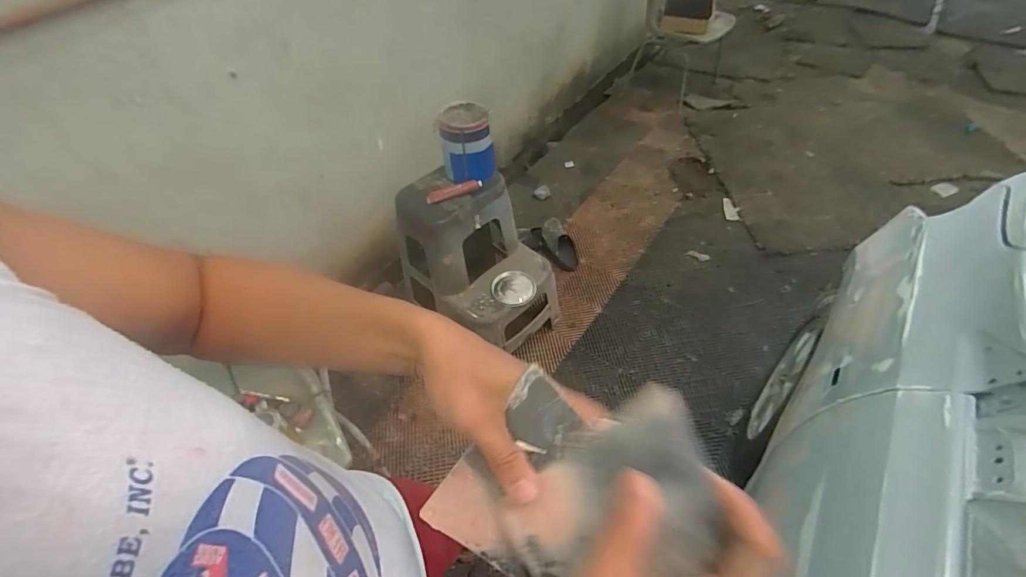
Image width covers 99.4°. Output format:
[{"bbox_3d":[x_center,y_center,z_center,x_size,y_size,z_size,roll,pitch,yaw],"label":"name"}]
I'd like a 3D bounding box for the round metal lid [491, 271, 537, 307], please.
[{"bbox_3d":[0.004,-0.004,1.498,0.155,0.014,0.155,6,46,-6],"label":"round metal lid"}]

